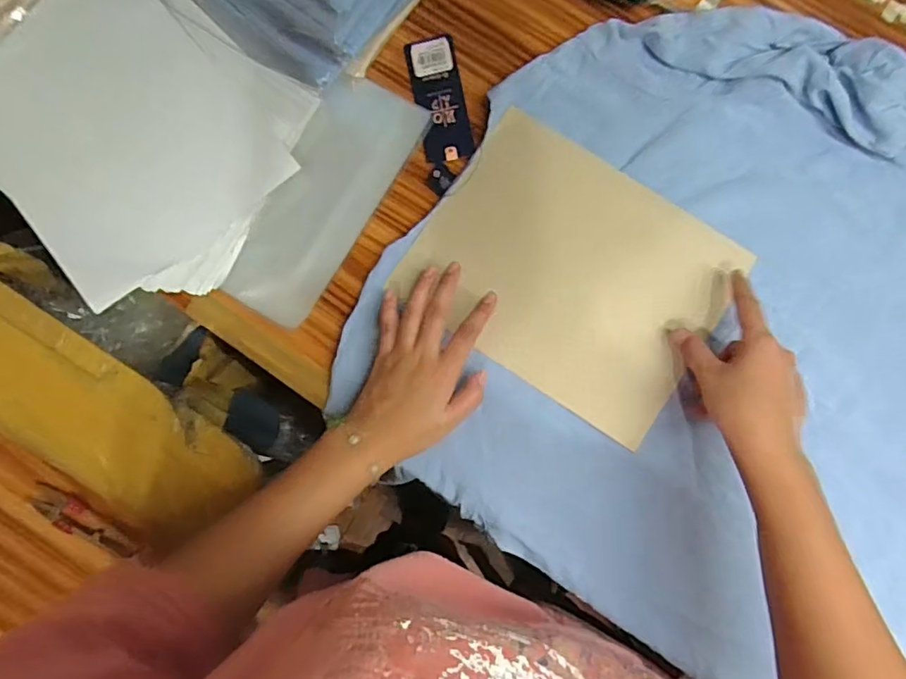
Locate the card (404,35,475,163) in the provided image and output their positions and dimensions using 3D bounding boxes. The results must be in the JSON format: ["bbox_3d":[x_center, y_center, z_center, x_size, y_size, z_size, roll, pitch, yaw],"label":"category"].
[{"bbox_3d":[-0.012,-0.219,0.509,0.043,0.004,0.120,-11,82,2],"label":"card"}]

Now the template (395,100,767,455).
[{"bbox_3d":[0.100,-0.057,0.482,0.246,0.008,0.191,33,87,3],"label":"template"}]

